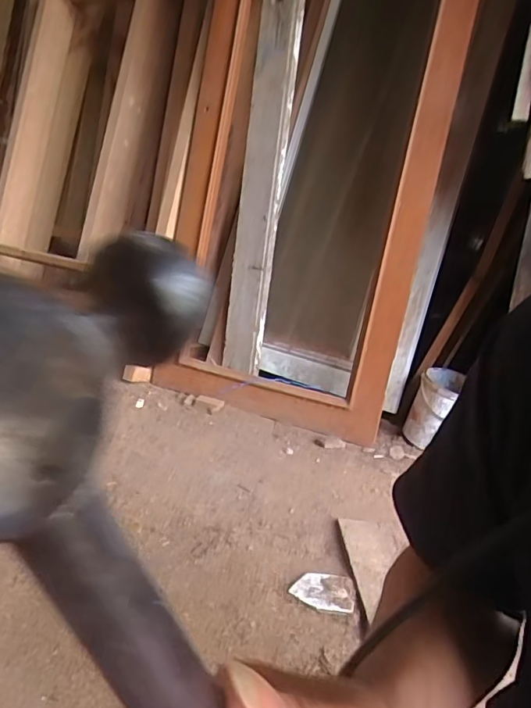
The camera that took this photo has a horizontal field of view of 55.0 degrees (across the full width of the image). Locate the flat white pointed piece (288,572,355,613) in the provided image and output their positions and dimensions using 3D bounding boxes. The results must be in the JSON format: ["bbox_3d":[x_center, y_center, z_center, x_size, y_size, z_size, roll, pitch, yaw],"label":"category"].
[{"bbox_3d":[0.094,0.381,0.825,0.098,0.012,0.092,10,15,9],"label":"flat white pointed piece"}]

